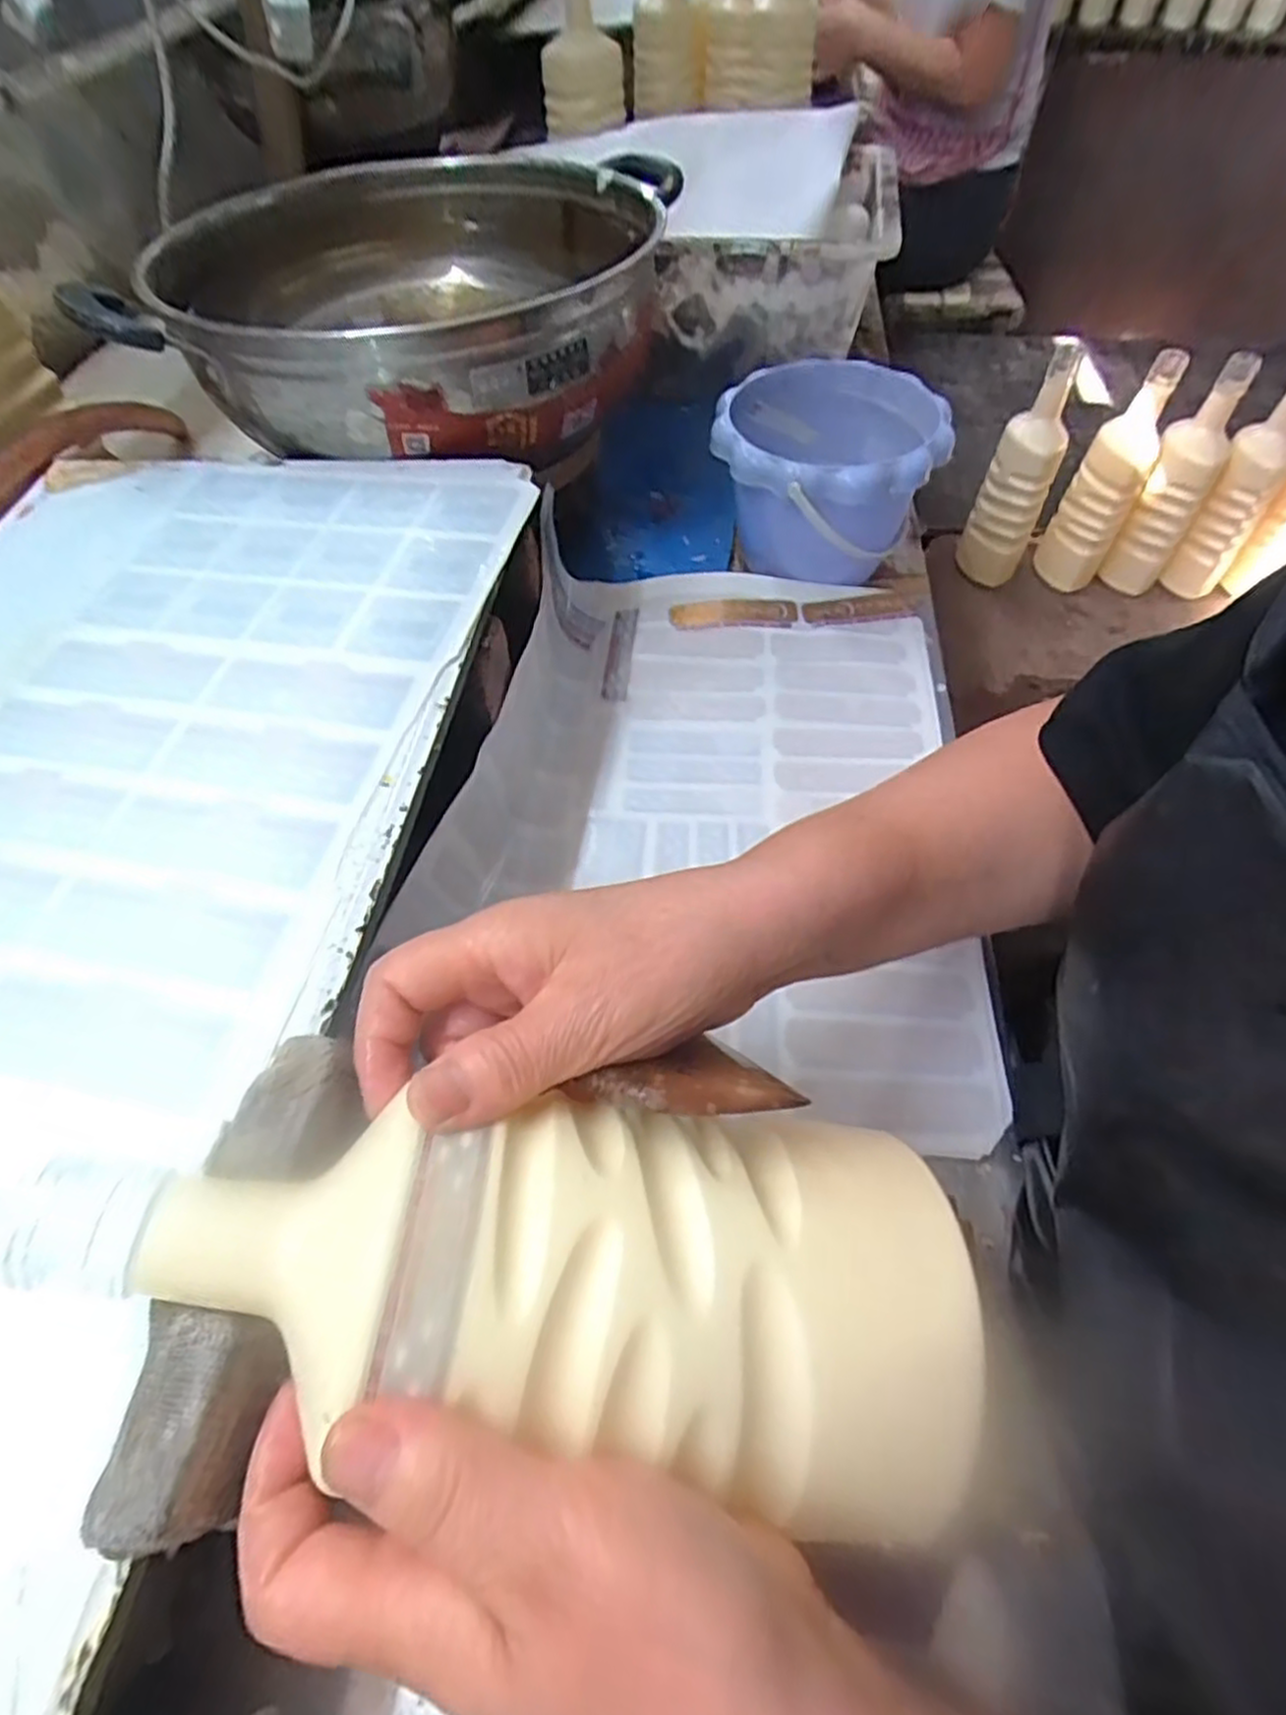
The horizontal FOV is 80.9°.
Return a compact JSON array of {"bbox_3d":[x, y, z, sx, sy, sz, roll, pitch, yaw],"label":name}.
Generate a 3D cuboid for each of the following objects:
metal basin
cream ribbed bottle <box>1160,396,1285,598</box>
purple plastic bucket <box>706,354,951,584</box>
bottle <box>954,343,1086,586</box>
[{"bbox_3d":[-0.152,-0.386,0.502,0.324,0.070,0.337,5,58,8],"label":"metal basin"},{"bbox_3d":[0.709,-0.431,0.890,0.073,0.250,0.061,33,61,20],"label":"cream ribbed bottle"},{"bbox_3d":[0.127,-0.261,0.533,0.144,0.107,0.140,-2,57,4],"label":"purple plastic bucket"},{"bbox_3d":[0.451,-0.457,0.911,0.081,0.258,0.065,26,59,16],"label":"bottle"}]

